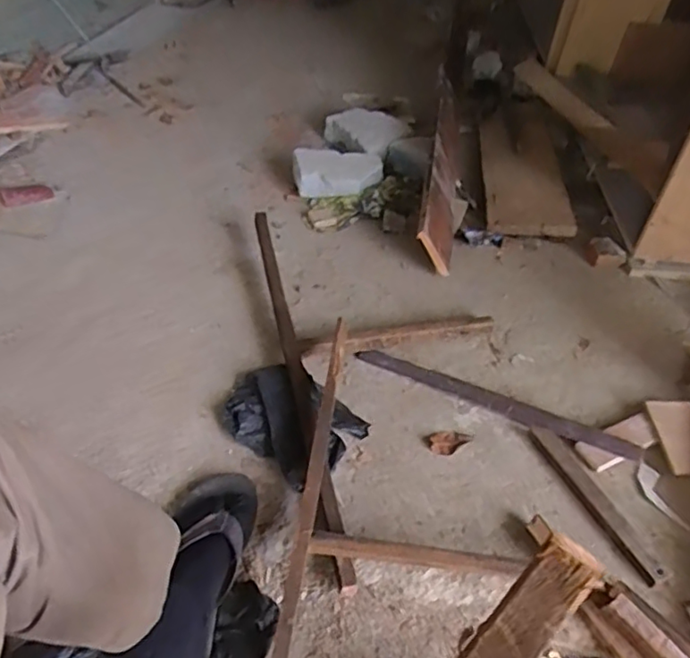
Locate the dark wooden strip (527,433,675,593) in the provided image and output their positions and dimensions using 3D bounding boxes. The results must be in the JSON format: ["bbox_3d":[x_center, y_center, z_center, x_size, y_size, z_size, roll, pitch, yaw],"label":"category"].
[{"bbox_3d":[0.356,0.240,0.858,0.035,0.020,0.256,-18,50,-19],"label":"dark wooden strip"}]

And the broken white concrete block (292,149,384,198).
[{"bbox_3d":[-0.016,-0.359,1.394,0.201,0.068,0.113,1,47,-2],"label":"broken white concrete block"}]

